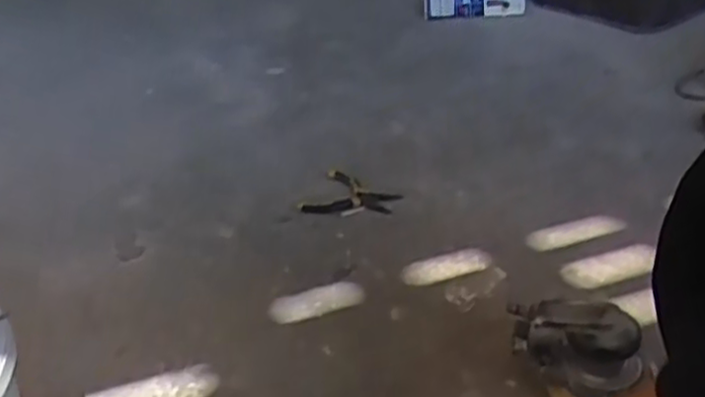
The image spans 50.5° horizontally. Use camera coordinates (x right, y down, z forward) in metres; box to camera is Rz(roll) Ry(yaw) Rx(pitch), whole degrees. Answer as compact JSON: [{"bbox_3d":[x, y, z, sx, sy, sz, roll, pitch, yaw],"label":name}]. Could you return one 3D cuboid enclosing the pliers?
[{"bbox_3d":[0.001,0.002,1.167,0.148,0.021,0.115,10,35,27],"label":"pliers"}]

